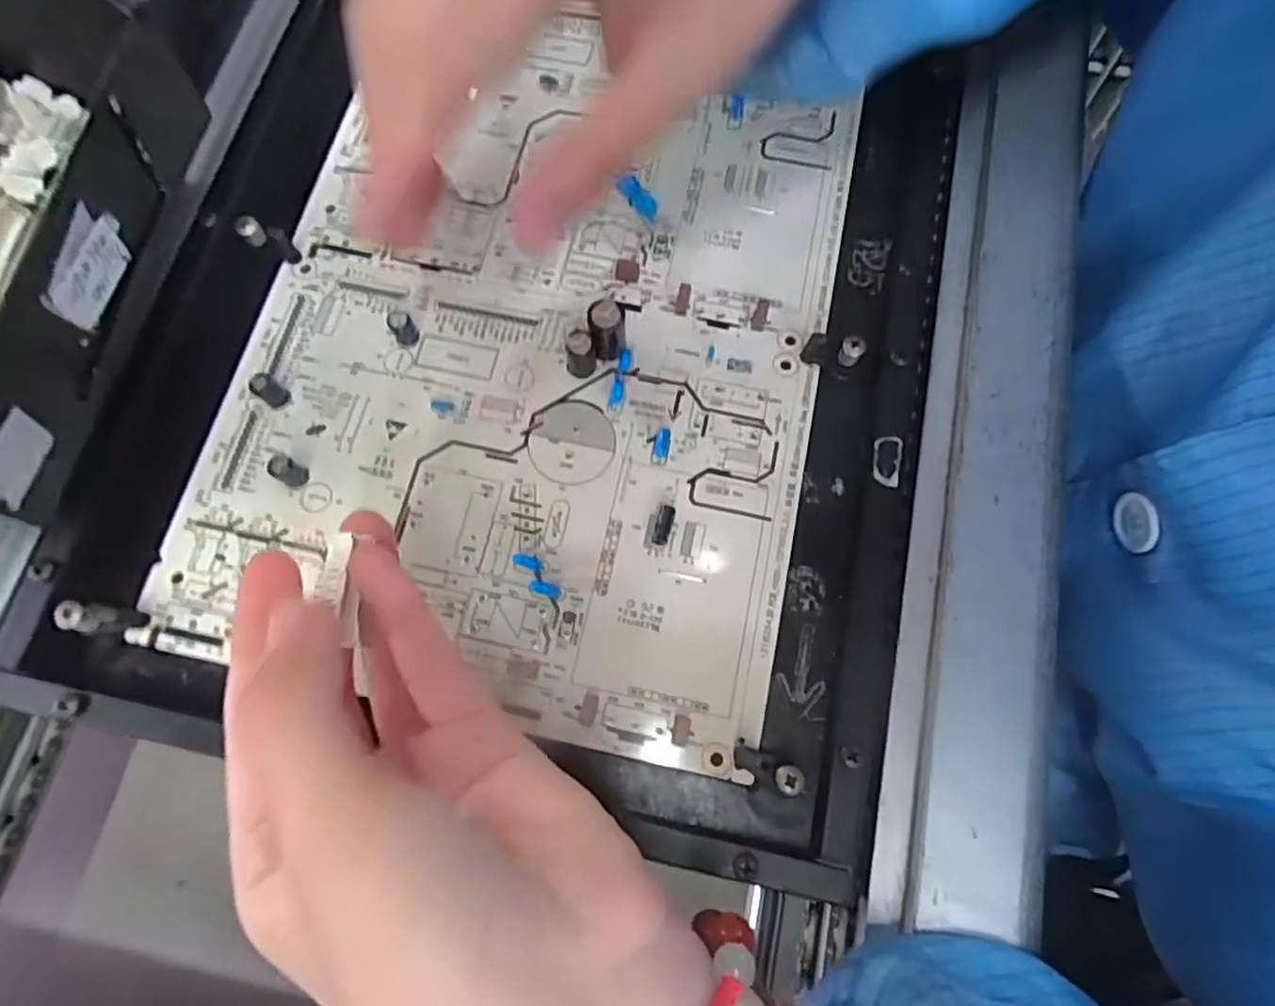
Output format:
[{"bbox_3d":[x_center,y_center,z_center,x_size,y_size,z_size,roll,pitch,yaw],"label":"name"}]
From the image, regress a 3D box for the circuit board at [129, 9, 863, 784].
[{"bbox_3d":[-0.036,-0.052,0.230,0.191,0.016,0.235,13,75,3],"label":"circuit board"}]

